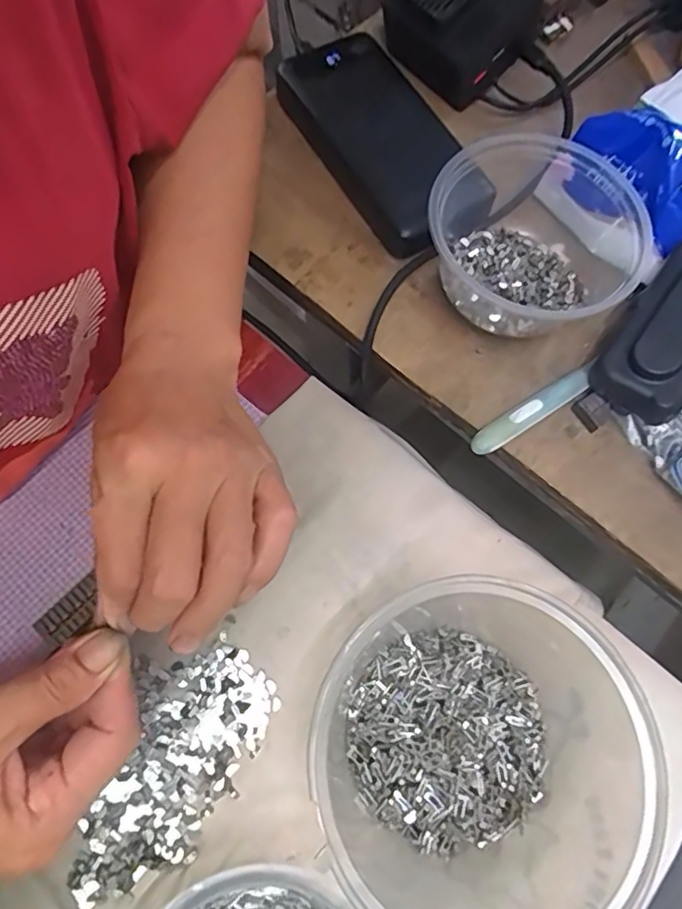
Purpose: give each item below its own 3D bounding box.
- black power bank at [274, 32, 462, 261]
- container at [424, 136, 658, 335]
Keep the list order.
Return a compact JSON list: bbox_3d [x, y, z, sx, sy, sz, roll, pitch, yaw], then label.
[{"bbox_3d":[0.026,-0.202,0.372,0.073,0.026,0.157,-31,76,-13],"label":"black power bank"},{"bbox_3d":[0.106,-0.119,0.325,0.109,0.060,0.116,1,71,-4],"label":"container"}]

